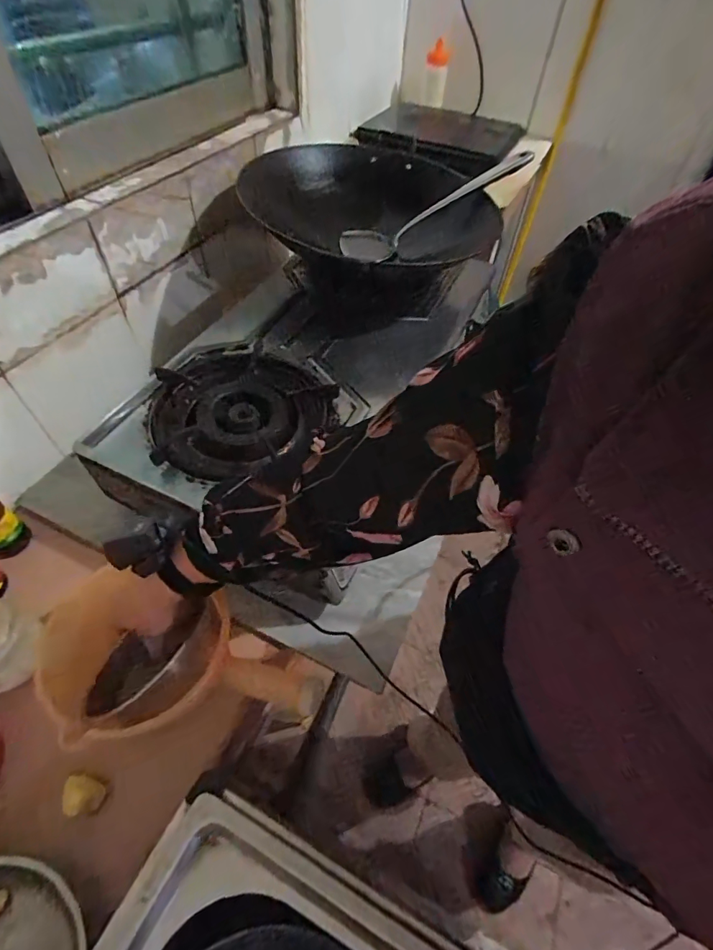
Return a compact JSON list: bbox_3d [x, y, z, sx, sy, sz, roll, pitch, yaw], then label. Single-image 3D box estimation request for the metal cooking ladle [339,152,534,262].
[{"bbox_3d":[0.138,-0.480,0.794,0.357,0.051,0.069,-24,52,14],"label":"metal cooking ladle"}]

